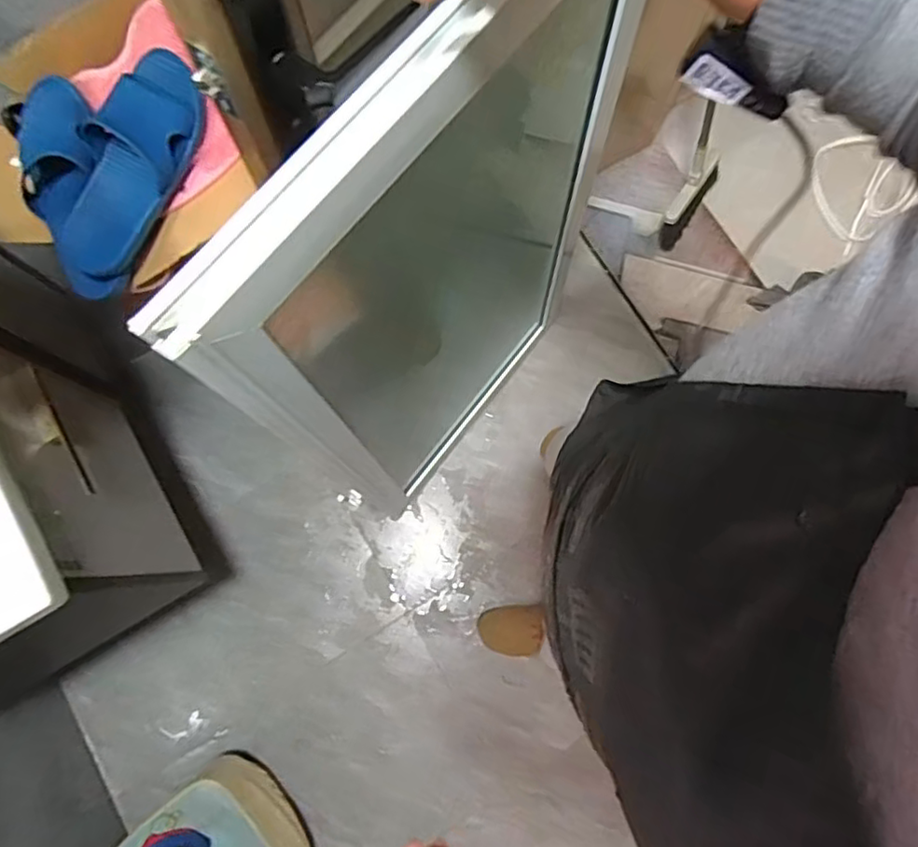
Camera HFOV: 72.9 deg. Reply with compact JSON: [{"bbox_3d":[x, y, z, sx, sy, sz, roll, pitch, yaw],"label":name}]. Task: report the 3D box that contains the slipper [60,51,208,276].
[{"bbox_3d":[-0.403,-0.296,0.729,0.124,0.055,0.254,35,103,10],"label":"slipper"}]

